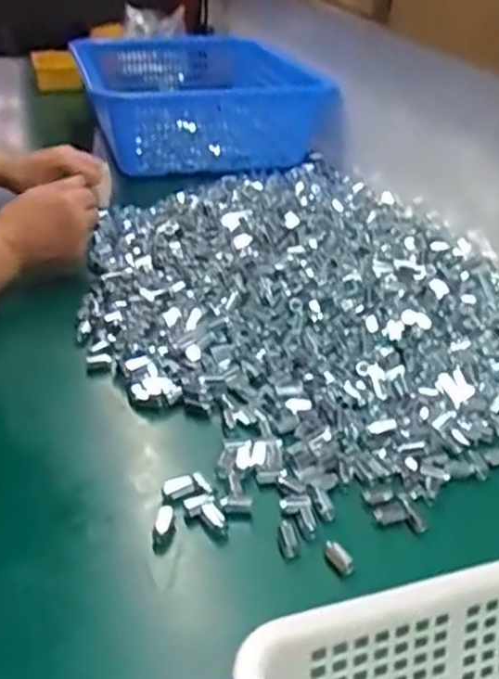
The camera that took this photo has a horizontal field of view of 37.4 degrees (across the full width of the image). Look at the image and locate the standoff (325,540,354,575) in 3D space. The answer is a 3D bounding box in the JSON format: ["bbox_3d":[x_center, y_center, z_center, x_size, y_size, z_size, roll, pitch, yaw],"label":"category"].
[{"bbox_3d":[0.058,0.140,0.479,0.012,0.007,0.024,-16,35,-26],"label":"standoff"}]

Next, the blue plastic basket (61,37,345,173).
[{"bbox_3d":[-0.103,-0.402,1.247,0.361,0.123,0.459,-12,34,-20],"label":"blue plastic basket"}]

